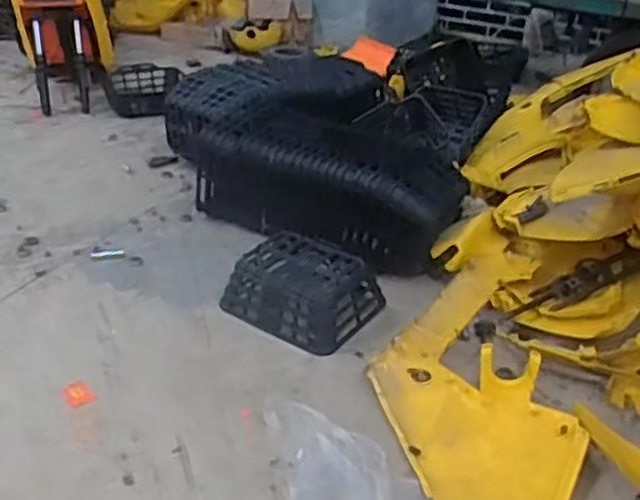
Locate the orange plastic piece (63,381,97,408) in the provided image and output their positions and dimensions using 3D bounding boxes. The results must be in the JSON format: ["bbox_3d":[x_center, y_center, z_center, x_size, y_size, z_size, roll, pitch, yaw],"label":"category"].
[{"bbox_3d":[-0.466,0.277,1.429,0.048,0.006,0.075,-18,36,-30],"label":"orange plastic piece"}]

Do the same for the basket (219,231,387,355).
[{"bbox_3d":[-0.041,0.081,1.667,0.306,0.112,0.231,21,36,29],"label":"basket"}]

